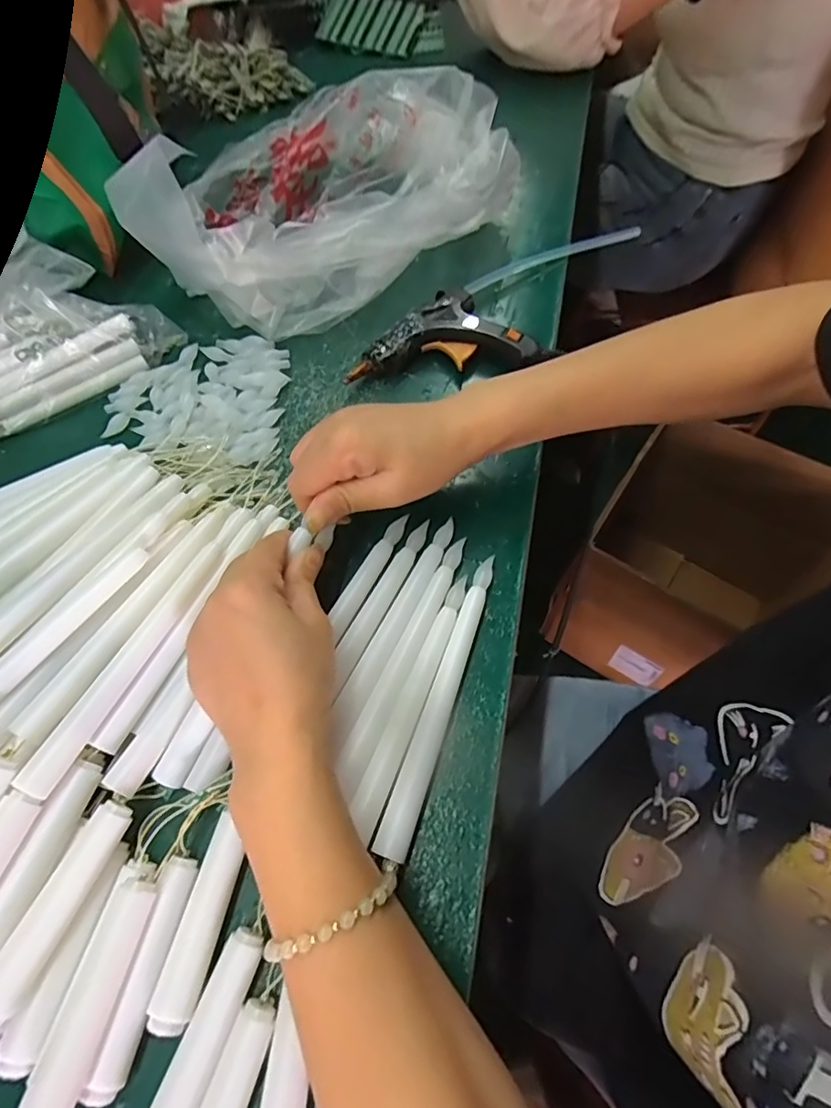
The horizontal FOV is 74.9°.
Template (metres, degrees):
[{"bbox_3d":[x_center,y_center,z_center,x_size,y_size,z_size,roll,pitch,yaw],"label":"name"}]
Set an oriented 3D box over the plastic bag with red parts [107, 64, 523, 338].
[{"bbox_3d":[-0.072,-0.308,0.461,0.323,0.100,0.200,-27,64,-11],"label":"plastic bag with red parts"}]

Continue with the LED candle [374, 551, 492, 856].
[{"bbox_3d":[0.017,0.076,0.299,0.016,0.016,0.168,17,64,12],"label":"LED candle"}]

